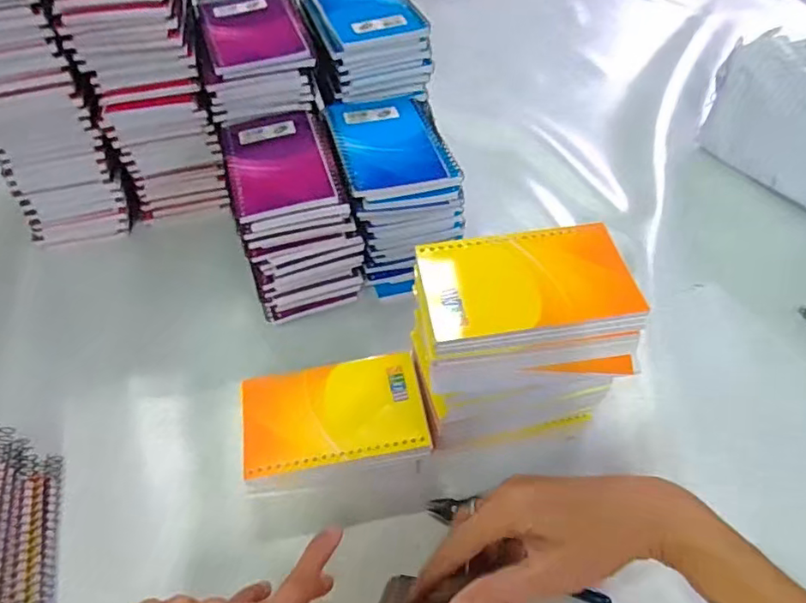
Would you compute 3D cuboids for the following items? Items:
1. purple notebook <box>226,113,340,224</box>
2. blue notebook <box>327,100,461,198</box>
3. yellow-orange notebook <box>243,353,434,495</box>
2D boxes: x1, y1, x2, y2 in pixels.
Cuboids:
[{"bbox_3d":[-0.109,-0.121,0.498,0.082,0.010,0.131,-14,51,-10],"label":"purple notebook"},{"bbox_3d":[-0.011,-0.141,0.510,0.093,0.014,0.131,-12,51,-8],"label":"blue notebook"},{"bbox_3d":[-0.050,0.094,0.436,0.130,0.040,0.085,-11,50,-8],"label":"yellow-orange notebook"}]

